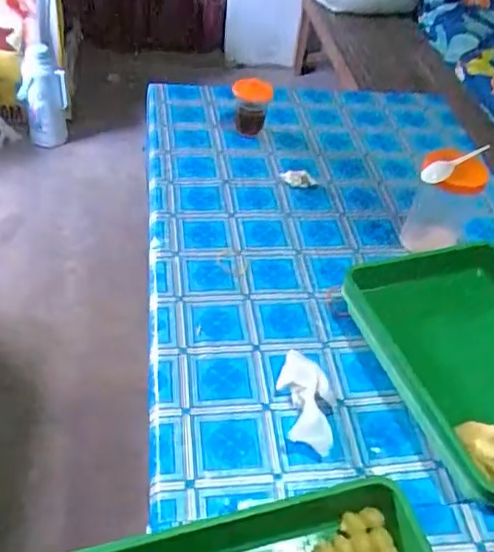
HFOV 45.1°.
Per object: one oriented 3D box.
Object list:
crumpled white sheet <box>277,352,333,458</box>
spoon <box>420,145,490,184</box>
[{"bbox_3d":[0.073,0.154,0.737,0.057,0.036,0.128,-5,60,-13],"label":"crumpled white sheet"},{"bbox_3d":[0.323,-0.176,0.924,0.162,0.022,0.032,-30,56,-32],"label":"spoon"}]

